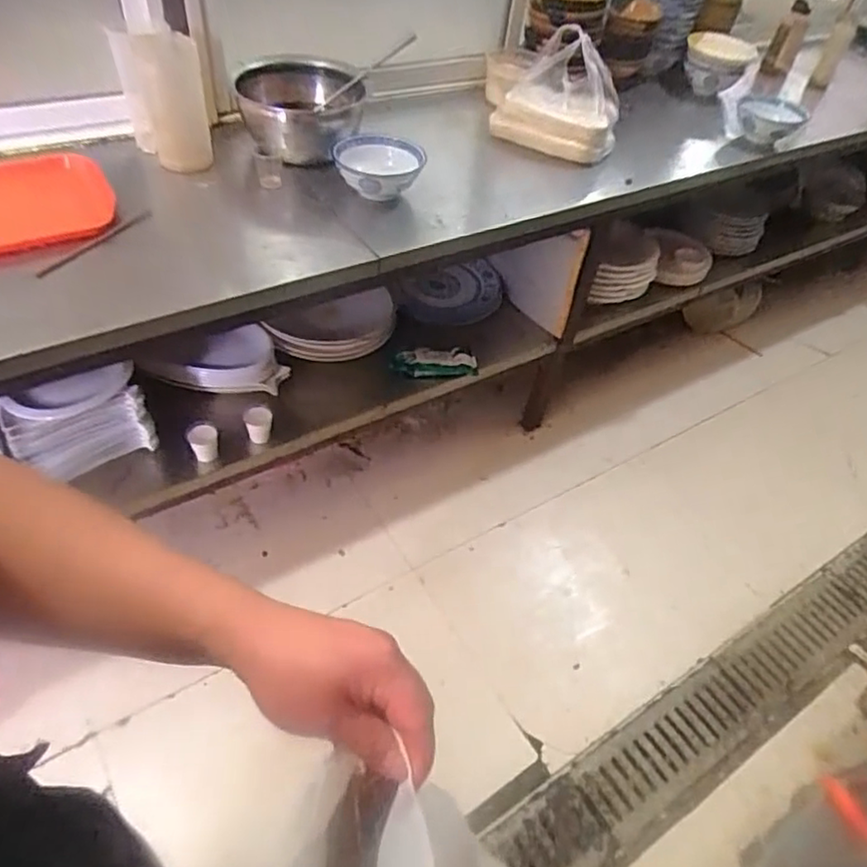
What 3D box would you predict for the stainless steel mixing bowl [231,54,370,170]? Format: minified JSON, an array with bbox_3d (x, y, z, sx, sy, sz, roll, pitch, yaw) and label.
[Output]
[{"bbox_3d":[-0.268,-0.664,1.309,0.247,0.149,0.218,-6,50,-12],"label":"stainless steel mixing bowl"}]

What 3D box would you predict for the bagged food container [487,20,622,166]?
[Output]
[{"bbox_3d":[0.286,-0.828,1.519,0.316,0.222,0.274,7,48,-1],"label":"bagged food container"}]

